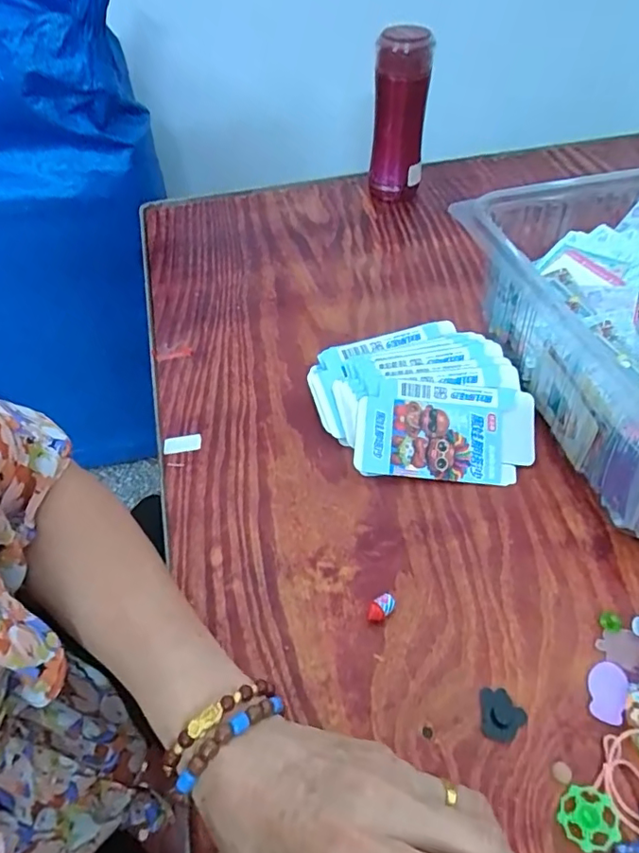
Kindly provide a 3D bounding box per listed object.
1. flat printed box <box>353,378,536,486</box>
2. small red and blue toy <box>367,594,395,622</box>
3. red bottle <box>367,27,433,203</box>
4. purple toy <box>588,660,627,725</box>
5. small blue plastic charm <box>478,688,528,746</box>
[{"bbox_3d":[0.106,0.003,0.442,0.148,0.008,0.086,6,75,0],"label":"flat printed box"},{"bbox_3d":[0.042,0.125,0.362,0.012,0.013,0.020,35,60,28],"label":"small red and blue toy"},{"bbox_3d":[0.101,-0.394,0.678,0.065,0.193,0.078,2,50,5],"label":"red bottle"},{"bbox_3d":[0.178,0.164,0.326,0.020,0.006,0.035,18,53,18],"label":"purple toy"},{"bbox_3d":[0.112,0.176,0.321,0.026,0.005,0.029,5,51,7],"label":"small blue plastic charm"}]

